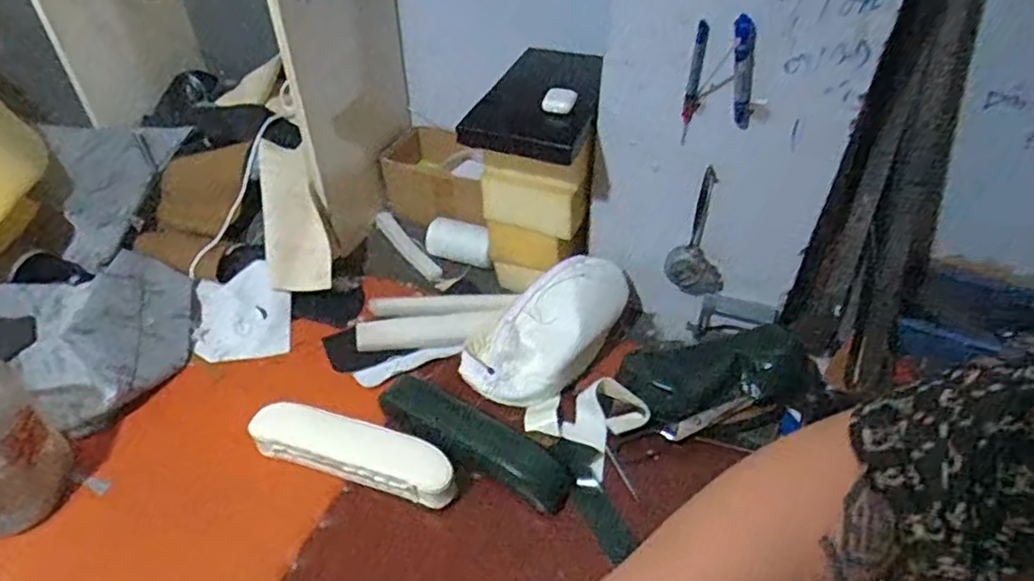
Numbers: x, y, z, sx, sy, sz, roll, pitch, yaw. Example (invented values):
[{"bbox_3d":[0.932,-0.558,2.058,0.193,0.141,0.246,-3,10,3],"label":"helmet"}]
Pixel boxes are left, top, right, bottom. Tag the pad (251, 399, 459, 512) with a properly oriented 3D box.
[{"bbox_3d":[-0.211,0.214,0.866,0.283,0.062,0.068,12,44,12],"label":"pad"}]

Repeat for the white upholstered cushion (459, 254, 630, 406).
[{"bbox_3d":[0.055,0.060,0.995,0.289,0.049,0.152,-42,66,-11],"label":"white upholstered cushion"}]

